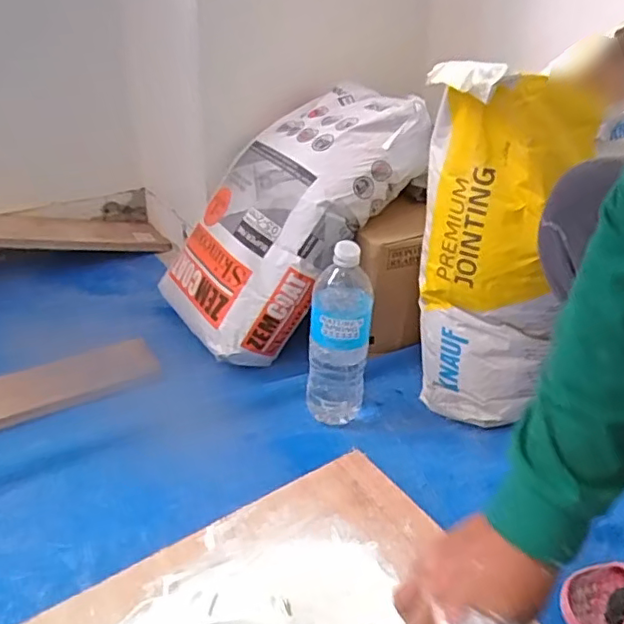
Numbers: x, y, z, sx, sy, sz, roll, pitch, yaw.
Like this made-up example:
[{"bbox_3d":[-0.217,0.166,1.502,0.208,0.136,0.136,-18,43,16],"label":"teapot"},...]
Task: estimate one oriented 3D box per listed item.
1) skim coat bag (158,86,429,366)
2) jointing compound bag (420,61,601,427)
[{"bbox_3d":[-0.039,-0.164,0.923,0.130,0.488,0.264,33,7,-47],"label":"skim coat bag"},{"bbox_3d":[0.205,-0.065,0.732,0.194,0.436,0.100,22,35,28],"label":"jointing compound bag"}]

